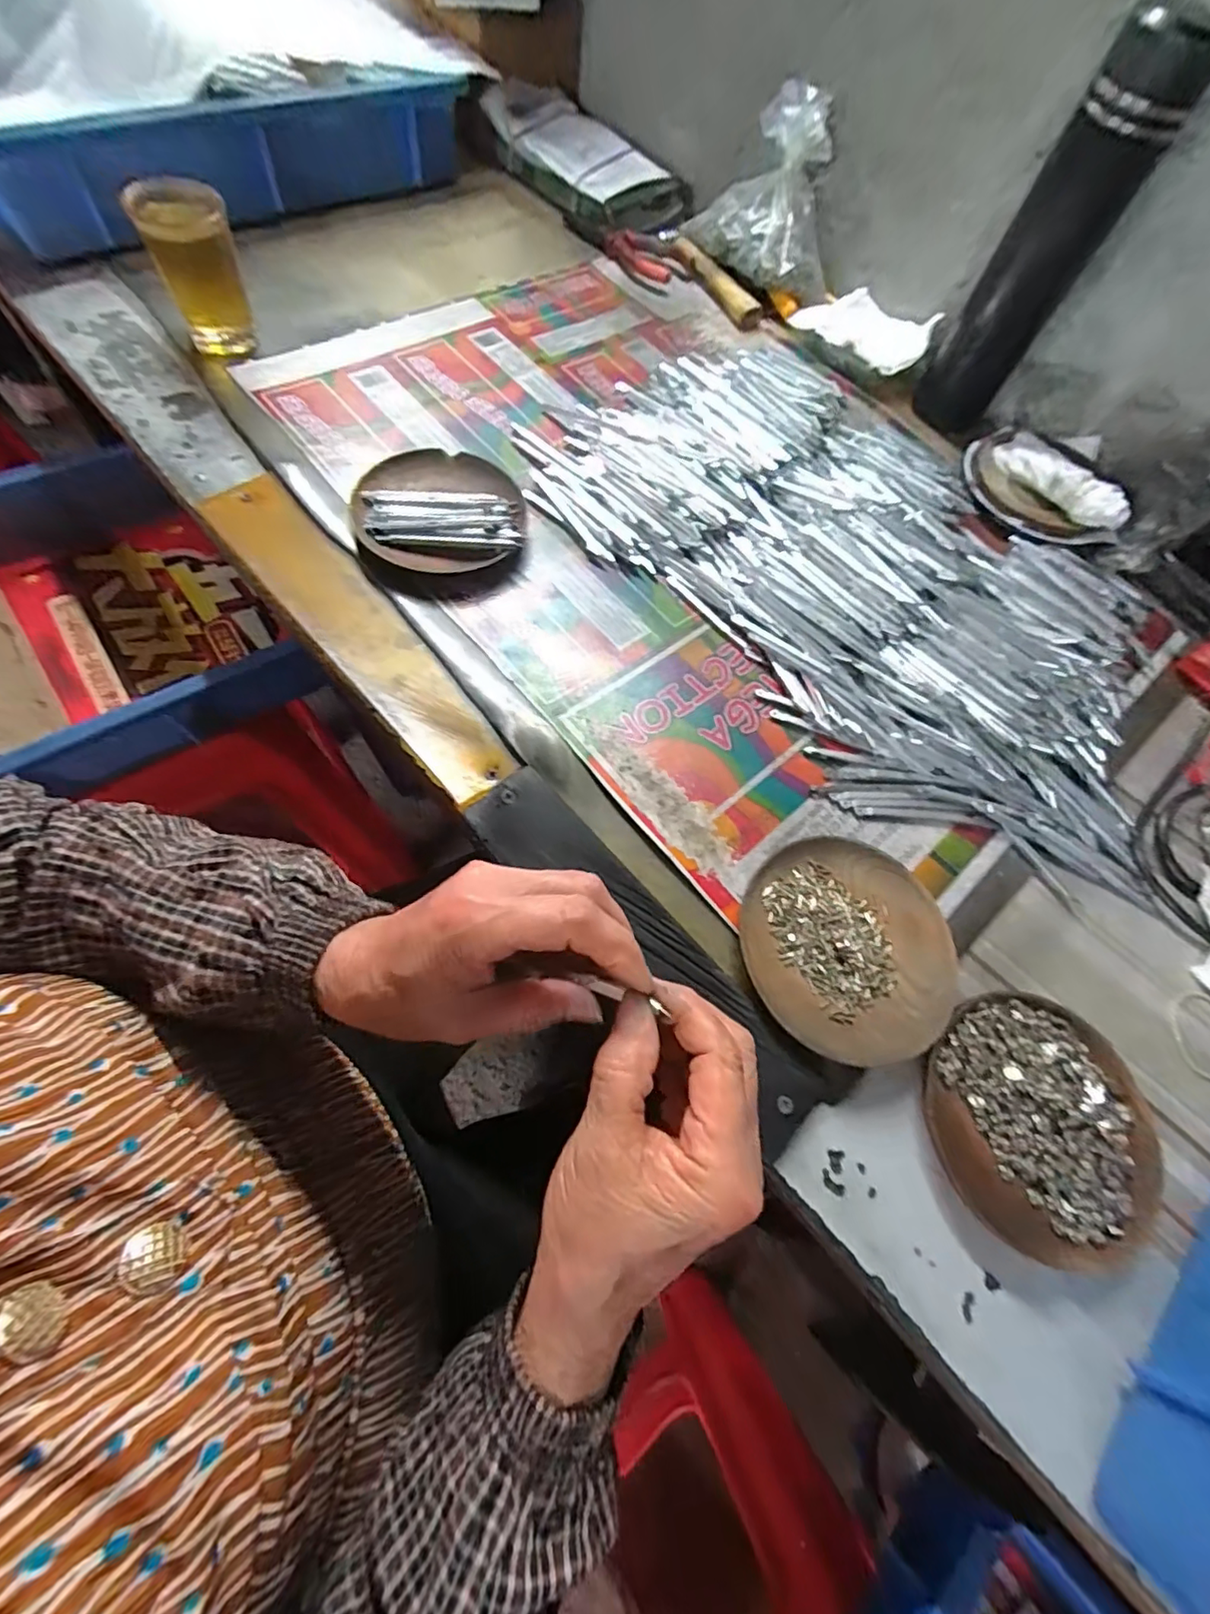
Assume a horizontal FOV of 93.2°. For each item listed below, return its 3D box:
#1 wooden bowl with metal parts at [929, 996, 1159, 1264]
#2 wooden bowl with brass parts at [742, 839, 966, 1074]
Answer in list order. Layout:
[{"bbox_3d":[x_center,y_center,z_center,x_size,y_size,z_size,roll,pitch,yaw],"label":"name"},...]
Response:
[{"bbox_3d":[0.217,0.155,0.287,0.110,0.031,0.112,3,65,-6],"label":"wooden bowl with metal parts"},{"bbox_3d":[0.131,0.074,0.310,0.115,0.027,0.111,3,65,-6],"label":"wooden bowl with brass parts"}]

